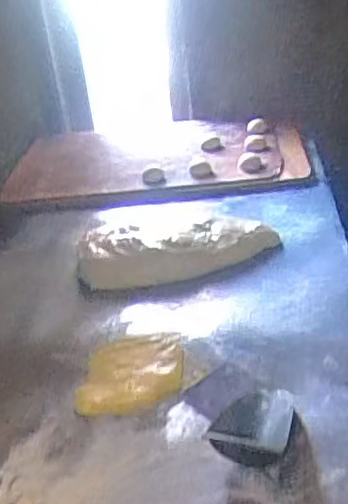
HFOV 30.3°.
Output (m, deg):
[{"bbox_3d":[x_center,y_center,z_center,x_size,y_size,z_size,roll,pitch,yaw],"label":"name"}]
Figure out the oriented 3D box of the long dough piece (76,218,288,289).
[{"bbox_3d":[0.010,-0.011,1.065,0.323,0.052,0.152,-7,27,-3],"label":"long dough piece"}]

